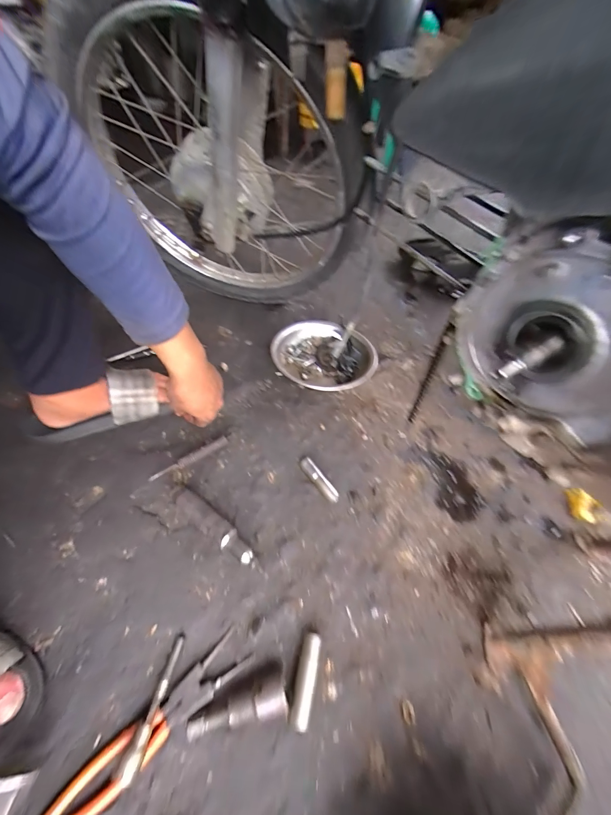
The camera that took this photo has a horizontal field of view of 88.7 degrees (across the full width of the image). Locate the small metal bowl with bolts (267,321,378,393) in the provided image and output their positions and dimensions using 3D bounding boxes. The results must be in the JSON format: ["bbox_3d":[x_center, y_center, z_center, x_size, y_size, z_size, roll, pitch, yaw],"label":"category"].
[{"bbox_3d":[0.037,-0.107,0.654,0.199,0.054,0.212,0,51,1],"label":"small metal bowl with bolts"}]

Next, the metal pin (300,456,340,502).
[{"bbox_3d":[0.021,0.115,0.491,0.018,0.023,0.081,-30,56,-22],"label":"metal pin"}]

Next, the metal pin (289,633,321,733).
[{"bbox_3d":[0.000,0.300,0.346,0.020,0.024,0.080,10,51,9],"label":"metal pin"}]

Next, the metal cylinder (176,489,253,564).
[{"bbox_3d":[-0.129,0.167,0.440,0.139,0.035,0.030,28,56,22],"label":"metal cylinder"}]

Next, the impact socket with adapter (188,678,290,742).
[{"bbox_3d":[-0.070,0.316,0.329,0.101,0.027,0.033,-8,51,-5],"label":"impact socket with adapter"}]

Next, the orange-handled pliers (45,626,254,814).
[{"bbox_3d":[-0.157,0.333,0.322,0.212,0.015,0.040,-35,58,-25],"label":"orange-handled pliers"}]

